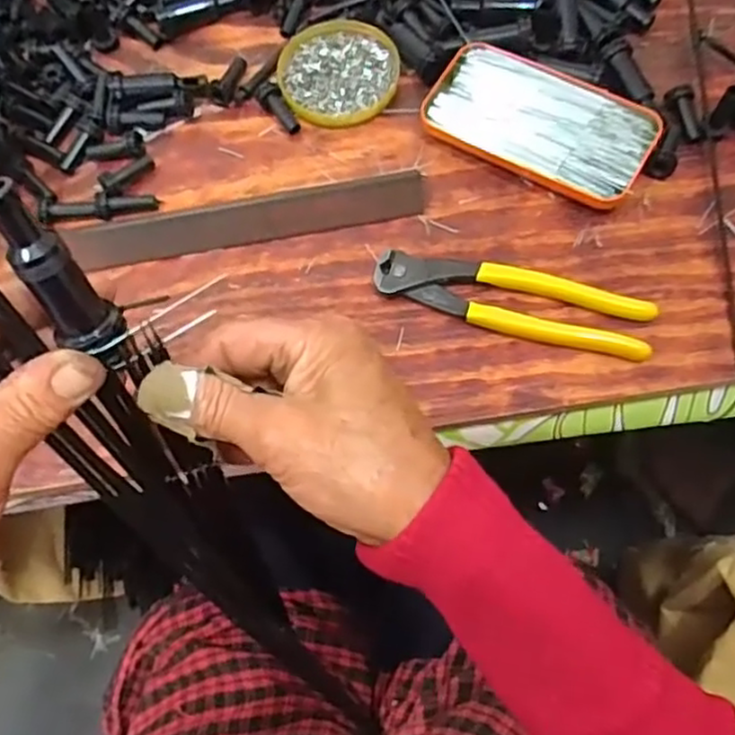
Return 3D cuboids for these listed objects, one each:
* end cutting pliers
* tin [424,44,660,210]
[{"bbox_3d":[0.087,-0.040,0.431,0.164,0.012,0.041,15,71,9],"label":"end cutting pliers"},{"bbox_3d":[0.114,-0.161,0.467,0.143,0.019,0.075,31,74,14],"label":"tin"}]

